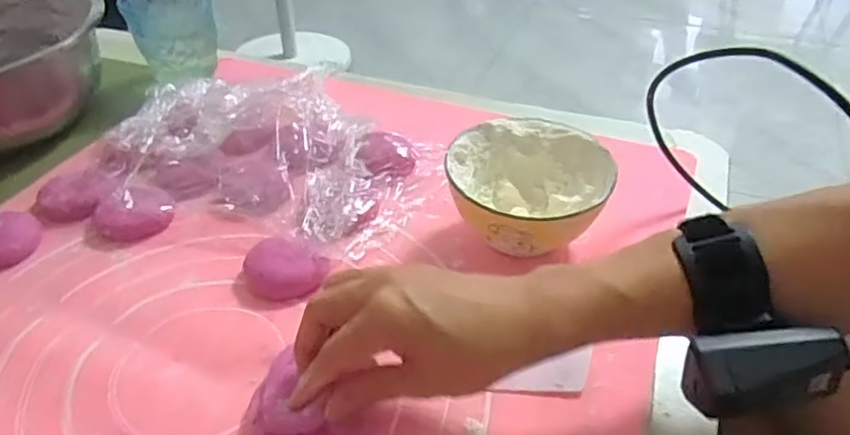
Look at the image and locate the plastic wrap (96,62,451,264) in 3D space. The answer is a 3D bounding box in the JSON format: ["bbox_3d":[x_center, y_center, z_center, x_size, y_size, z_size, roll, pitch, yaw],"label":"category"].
[{"bbox_3d":[-0.123,-0.067,0.548,0.255,0.041,0.197,14,39,15],"label":"plastic wrap"}]

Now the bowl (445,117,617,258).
[{"bbox_3d":[0.069,-0.012,0.461,0.108,0.068,0.109,0,39,0],"label":"bowl"}]

